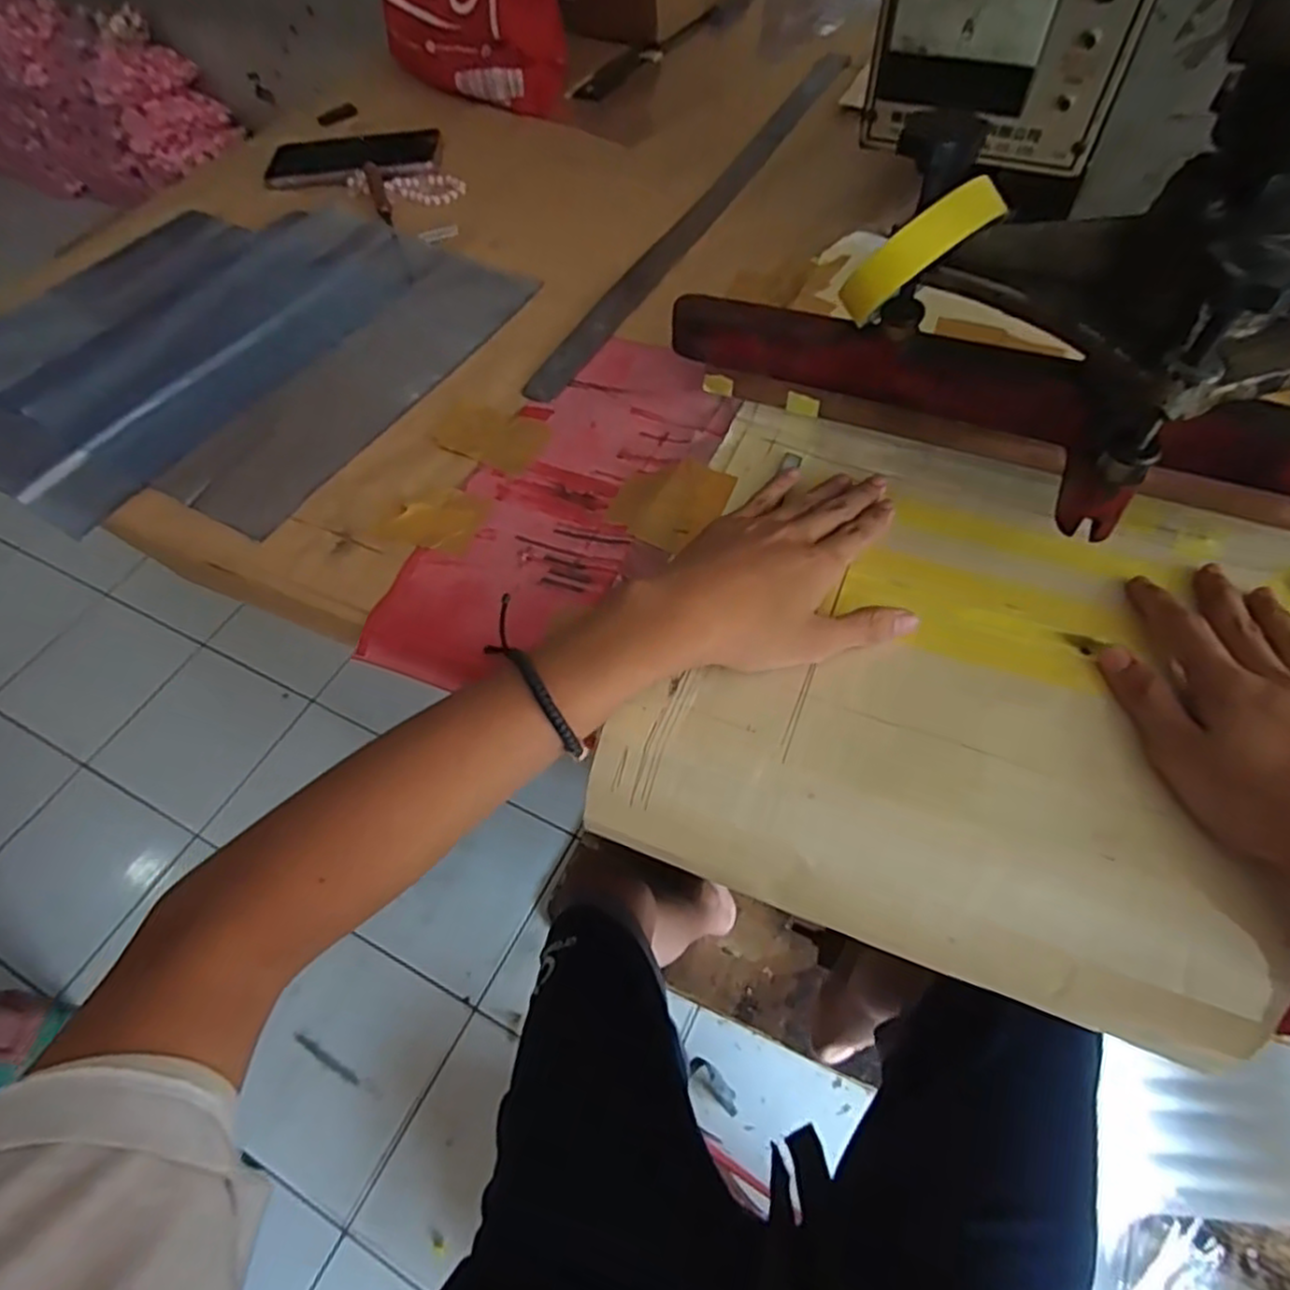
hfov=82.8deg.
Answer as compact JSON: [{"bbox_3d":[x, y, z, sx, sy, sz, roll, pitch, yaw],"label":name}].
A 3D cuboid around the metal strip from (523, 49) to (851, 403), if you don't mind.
[{"bbox_3d":[0.069,-0.415,0.665,0.035,0.006,0.640,21,59,18],"label":"metal strip"}]

